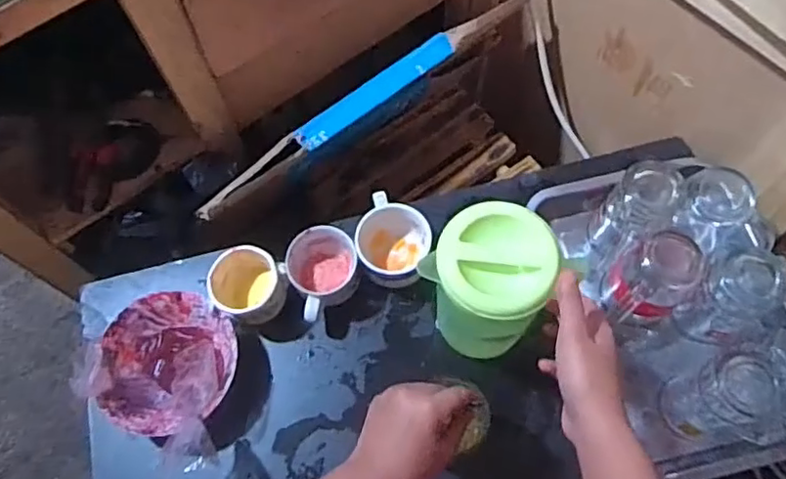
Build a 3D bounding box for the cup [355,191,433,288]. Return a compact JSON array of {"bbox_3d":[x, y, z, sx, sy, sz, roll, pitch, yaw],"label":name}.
[{"bbox_3d":[-0.001,0.008,0.745,0.080,0.075,0.092,21,71,10],"label":"cup"}]

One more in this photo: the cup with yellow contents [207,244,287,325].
[{"bbox_3d":[-0.165,0.055,0.725,0.087,0.062,0.076,26,72,12],"label":"cup with yellow contents"}]

